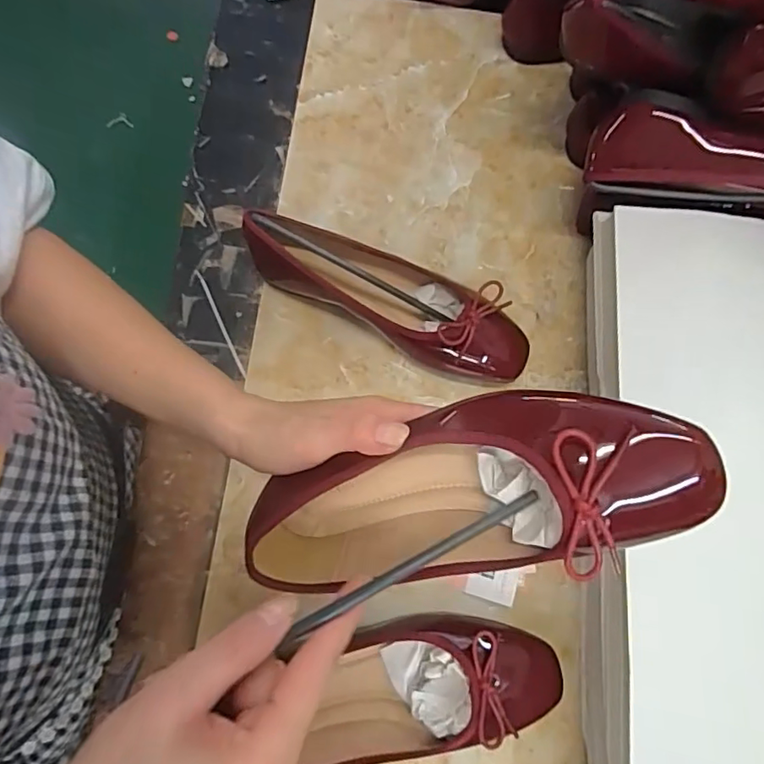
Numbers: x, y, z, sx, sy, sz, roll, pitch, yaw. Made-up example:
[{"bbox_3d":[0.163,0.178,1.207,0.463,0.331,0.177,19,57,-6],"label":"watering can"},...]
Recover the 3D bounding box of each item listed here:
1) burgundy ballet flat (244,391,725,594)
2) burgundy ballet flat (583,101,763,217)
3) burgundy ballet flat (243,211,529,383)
[{"bbox_3d":[0.032,0.061,0.289,0.243,0.070,0.084,-19,74,27],"label":"burgundy ballet flat"},{"bbox_3d":[0.276,-0.146,0.413,0.245,0.086,0.063,22,41,14],"label":"burgundy ballet flat"},{"bbox_3d":[0.008,-0.072,0.450,0.238,0.065,0.068,28,75,4],"label":"burgundy ballet flat"}]

